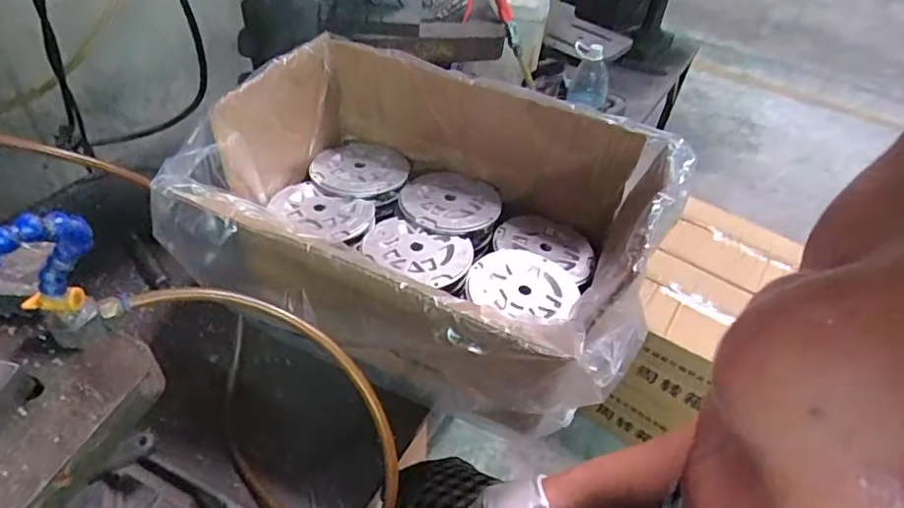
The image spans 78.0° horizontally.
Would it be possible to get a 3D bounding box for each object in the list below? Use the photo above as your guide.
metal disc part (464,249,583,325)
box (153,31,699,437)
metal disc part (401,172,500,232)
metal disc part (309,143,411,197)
[{"bbox_3d":[0.088,0.036,0.678,0.127,0.014,0.112,20,46,13],"label":"metal disc part"},{"bbox_3d":[-0.018,-0.061,0.662,0.494,0.198,0.398,19,46,12],"label":"box"},{"bbox_3d":[0.001,-0.074,0.771,0.139,0.010,0.126,-1,45,-8],"label":"metal disc part"},{"bbox_3d":[-0.129,-0.124,0.800,0.127,0.007,0.130,3,44,-3],"label":"metal disc part"}]

